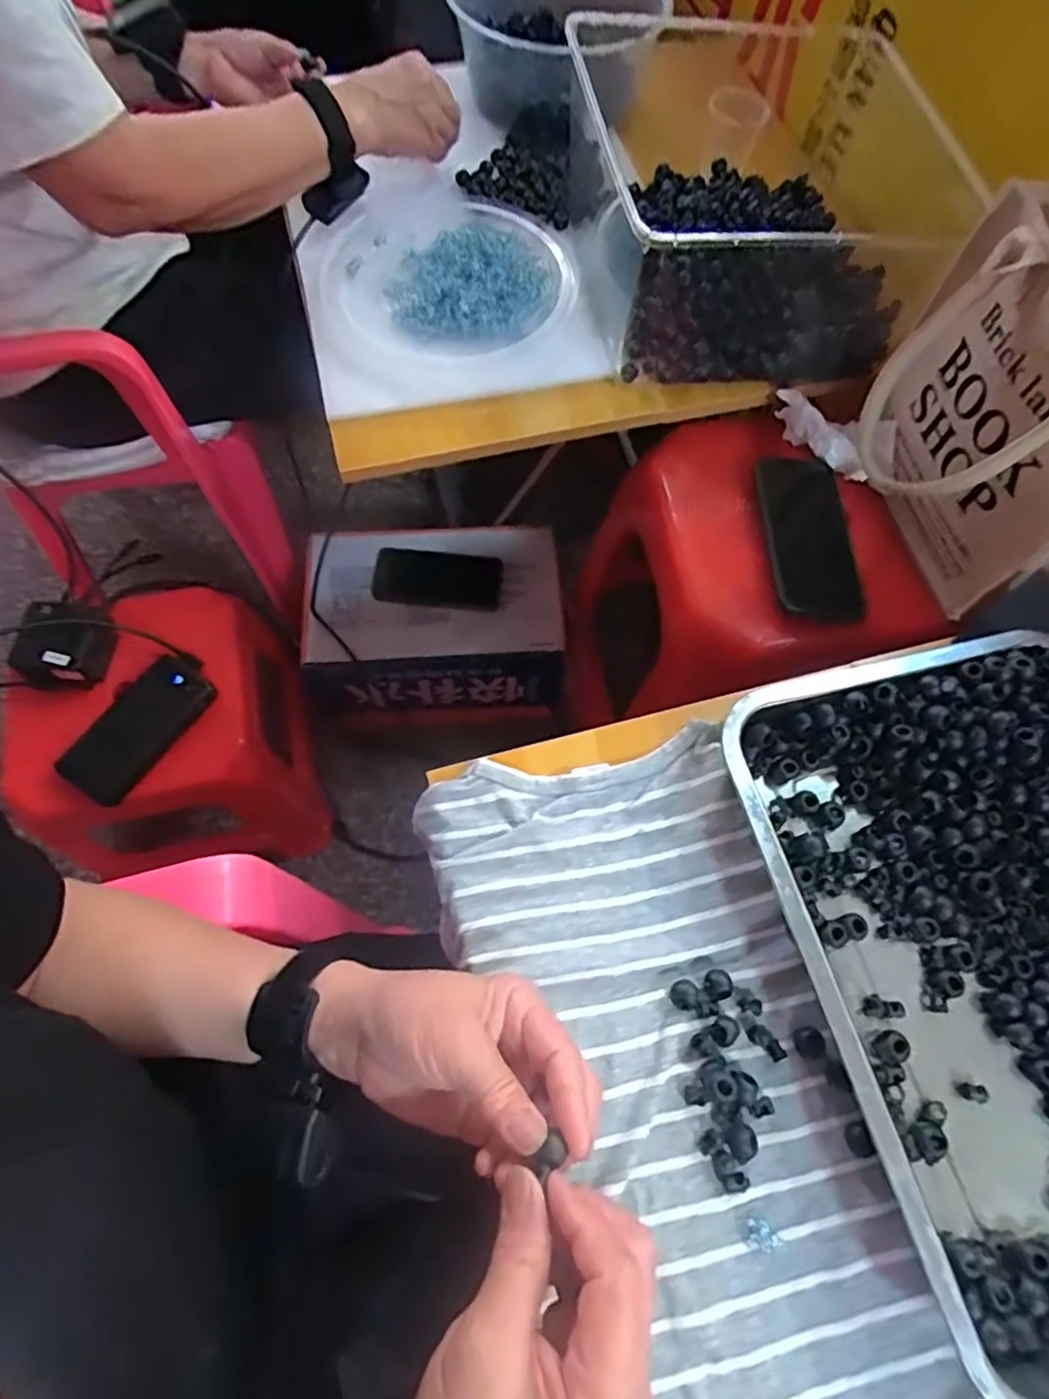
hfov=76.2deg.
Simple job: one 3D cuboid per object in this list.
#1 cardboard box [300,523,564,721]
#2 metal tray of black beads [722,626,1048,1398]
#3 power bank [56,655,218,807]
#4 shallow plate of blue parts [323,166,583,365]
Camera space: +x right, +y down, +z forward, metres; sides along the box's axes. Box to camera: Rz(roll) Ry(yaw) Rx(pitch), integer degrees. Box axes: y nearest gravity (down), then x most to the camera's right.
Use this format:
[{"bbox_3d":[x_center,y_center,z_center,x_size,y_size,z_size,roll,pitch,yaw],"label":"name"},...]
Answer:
[{"bbox_3d":[-0.118,-0.093,0.926,0.325,0.170,0.224,-1,67,-2],"label":"cardboard box"},{"bbox_3d":[0.268,0.135,0.369,0.244,0.045,0.340,-14,68,-8],"label":"metal tray of black beads"},{"bbox_3d":[-0.392,0.029,0.683,0.073,0.023,0.154,28,69,10],"label":"power bank"},{"bbox_3d":[-0.071,-0.417,0.649,0.232,0.044,0.223,1,67,-2],"label":"shallow plate of blue parts"}]

